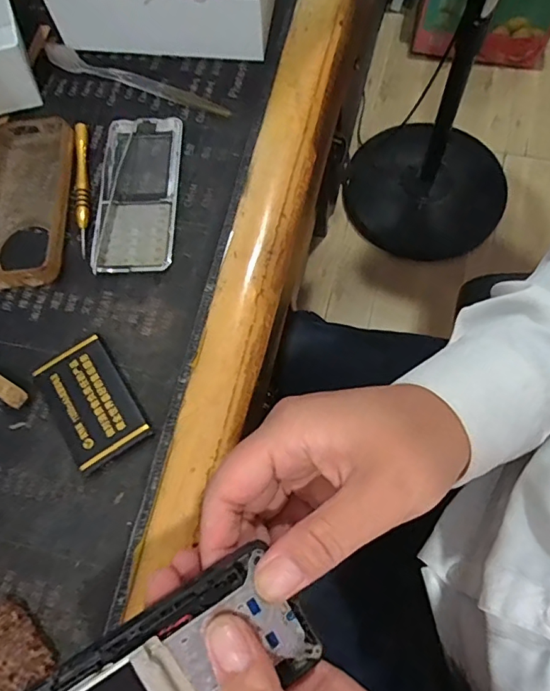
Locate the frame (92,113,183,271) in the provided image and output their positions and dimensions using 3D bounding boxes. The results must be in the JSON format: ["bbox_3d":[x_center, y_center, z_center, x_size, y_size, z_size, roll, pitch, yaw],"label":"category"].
[{"bbox_3d":[-0.099,-0.112,0.365,0.056,0.005,0.127,0,72,2],"label":"frame"}]

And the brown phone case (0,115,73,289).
[{"bbox_3d":[-0.181,-0.105,0.364,0.066,0.019,0.133,-5,71,1],"label":"brown phone case"}]

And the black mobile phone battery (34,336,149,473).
[{"bbox_3d":[-0.114,0.036,0.314,0.047,0.009,0.075,-33,73,-8],"label":"black mobile phone battery"}]

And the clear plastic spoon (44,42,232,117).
[{"bbox_3d":[-0.111,-0.211,0.398,0.163,0.009,0.012,22,74,10],"label":"clear plastic spoon"}]

